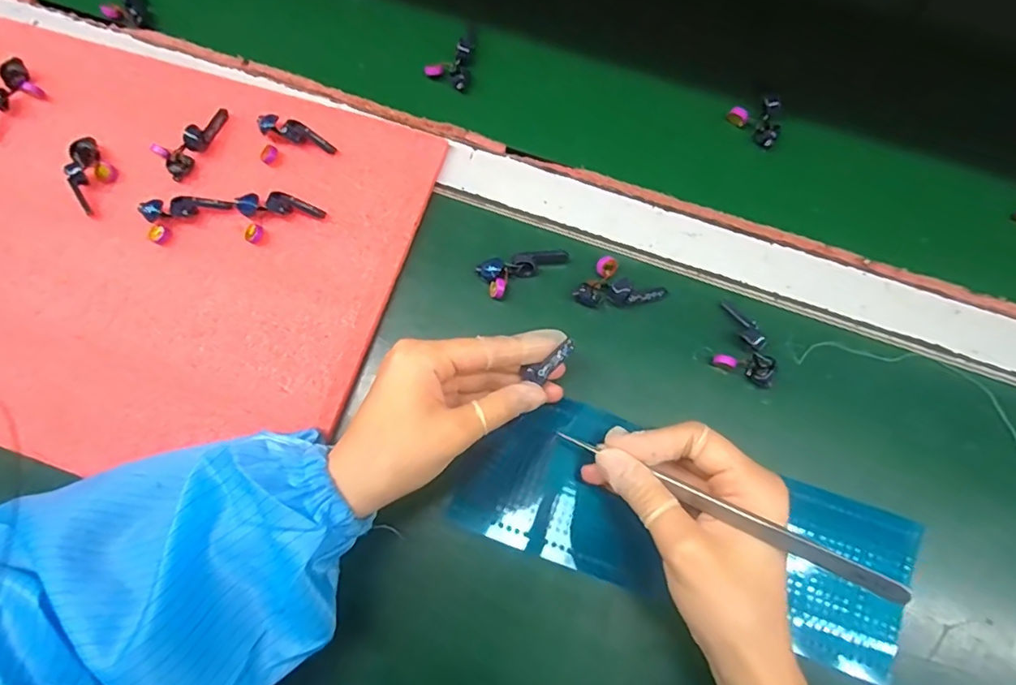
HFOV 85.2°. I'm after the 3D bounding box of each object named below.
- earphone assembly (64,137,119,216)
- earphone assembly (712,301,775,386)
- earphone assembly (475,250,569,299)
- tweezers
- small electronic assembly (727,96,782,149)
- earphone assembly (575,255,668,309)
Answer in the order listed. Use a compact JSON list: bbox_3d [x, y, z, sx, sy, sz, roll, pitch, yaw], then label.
[{"bbox_3d":[-0.265,-0.106,0.350,0.026,0.012,0.044,-31,76,-7],"label":"earphone assembly"},{"bbox_3d":[0.136,0.003,0.318,0.040,0.012,0.034,28,77,8],"label":"earphone assembly"},{"bbox_3d":[0.009,-0.047,0.337,0.052,0.014,0.022,-29,76,-6],"label":"earphone assembly"},{"bbox_3d":[0.088,0.071,0.246,0.150,0.011,0.008,22,75,32],"label":"tweezers"},{"bbox_3d":[0.164,-0.145,0.357,0.026,0.011,0.035,-43,78,-9],"label":"small electronic assembly"},{"bbox_3d":[0.066,-0.037,0.330,0.054,0.014,0.028,-7,75,0],"label":"earphone assembly"}]

